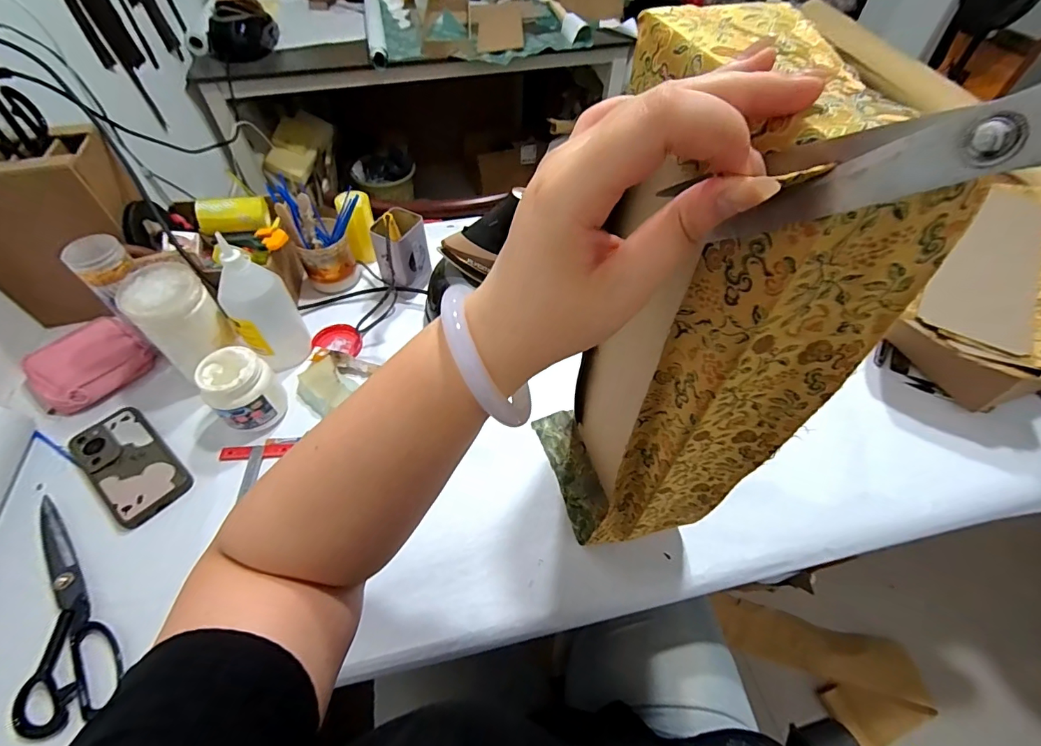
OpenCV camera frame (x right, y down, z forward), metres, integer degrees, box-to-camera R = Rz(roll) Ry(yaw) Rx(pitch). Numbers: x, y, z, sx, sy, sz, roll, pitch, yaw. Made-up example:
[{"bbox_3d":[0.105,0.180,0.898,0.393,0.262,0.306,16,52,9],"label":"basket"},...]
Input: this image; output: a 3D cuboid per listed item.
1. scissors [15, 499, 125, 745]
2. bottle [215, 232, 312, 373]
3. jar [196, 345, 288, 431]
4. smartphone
[{"bbox_3d":[-0.483,0.237,0.455,0.078,0.018,0.243,-36,62,-25],"label":"scissors"},{"bbox_3d":[-0.343,-0.085,0.591,0.083,0.167,0.071,-34,61,-24],"label":"bottle"},{"bbox_3d":[-0.346,0.023,0.566,0.077,0.093,0.080,1,53,-1],"label":"jar"},{"bbox_3d":[-0.480,0.109,0.551,0.169,0.013,0.080,35,60,22],"label":"smartphone"}]

